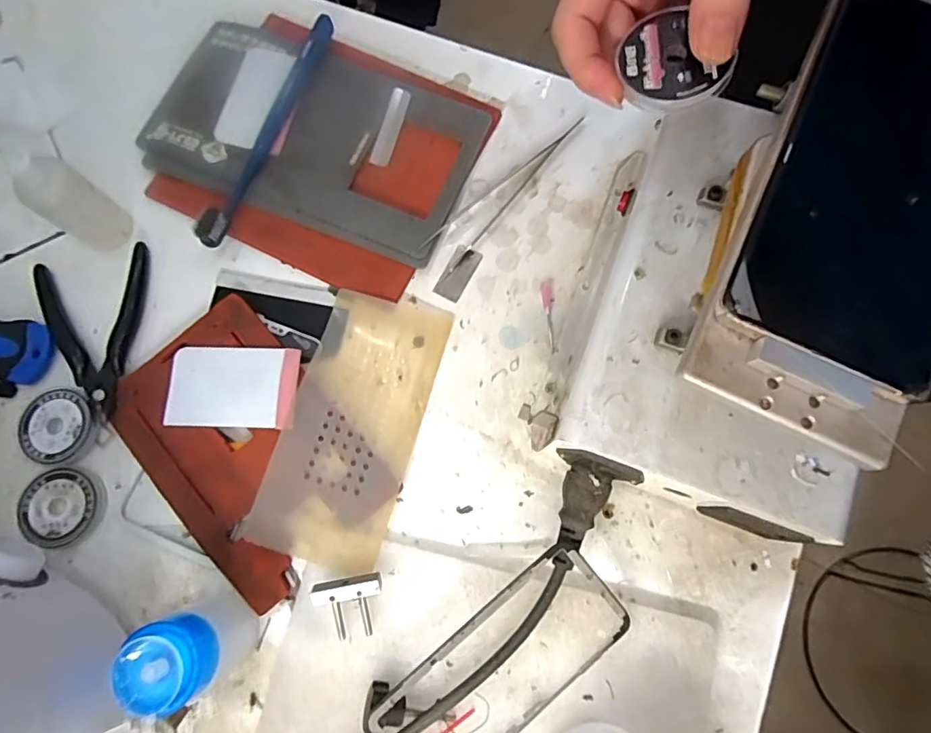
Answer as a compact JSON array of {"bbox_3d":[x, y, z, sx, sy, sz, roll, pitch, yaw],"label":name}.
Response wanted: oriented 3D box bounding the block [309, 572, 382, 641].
[{"bbox_3d":[-0.066,0.136,0.294,0.041,0.015,0.033,-10,77,-2],"label":"block"}]

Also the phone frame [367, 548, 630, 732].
[{"bbox_3d":[0.020,0.163,0.282,0.144,0.010,0.070,-38,100,-7],"label":"phone frame"}]

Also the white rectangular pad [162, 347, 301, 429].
[{"bbox_3d":[-0.144,0.013,0.326,0.080,0.006,0.049,1,77,0],"label":"white rectangular pad"}]

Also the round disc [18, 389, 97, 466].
[{"bbox_3d":[-0.259,0.037,0.328,0.048,0.005,0.046,0,77,0],"label":"round disc"}]

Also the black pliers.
[{"bbox_3d":[-0.240,-0.023,0.341,0.072,0.010,0.114,-16,77,-4],"label":"black pliers"}]

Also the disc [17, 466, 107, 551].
[{"bbox_3d":[-0.247,0.086,0.319,0.047,0.006,0.047,0,77,0],"label":"disc"}]

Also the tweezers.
[{"bbox_3d":[0.027,-0.125,0.363,0.025,0.011,0.148,41,80,9],"label":"tweezers"}]

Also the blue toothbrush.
[{"bbox_3d":[-0.137,-0.166,0.368,0.017,0.023,0.187,22,78,5],"label":"blue toothbrush"}]

